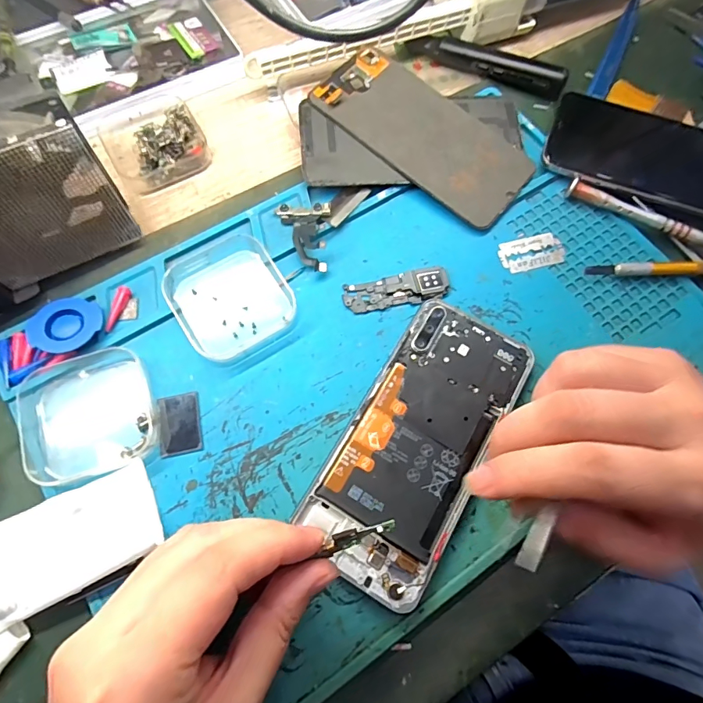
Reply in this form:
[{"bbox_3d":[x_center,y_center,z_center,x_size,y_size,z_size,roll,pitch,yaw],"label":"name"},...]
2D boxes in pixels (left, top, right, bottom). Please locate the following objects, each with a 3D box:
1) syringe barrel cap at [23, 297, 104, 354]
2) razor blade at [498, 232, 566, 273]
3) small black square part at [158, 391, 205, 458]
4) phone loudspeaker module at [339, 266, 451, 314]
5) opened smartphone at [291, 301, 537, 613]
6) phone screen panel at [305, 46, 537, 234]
[{"bbox_3d":[-0.159,-0.014,0.243,0.035,0.011,0.033,1,71,-2],"label":"syringe barrel cap"},{"bbox_3d":[0.115,-0.064,0.276,0.042,0.004,0.023,-15,72,-7],"label":"razor blade"},{"bbox_3d":[-0.092,0.039,0.233,0.022,0.004,0.032,-10,71,-6],"label":"small black square part"},{"bbox_3d":[0.028,-0.038,0.265,0.063,0.005,0.021,-12,72,-6],"label":"phone loudspeaker module"},{"bbox_3d":[0.037,0.045,0.231,0.069,0.006,0.153,29,73,8],"label":"opened smartphone"},{"bbox_3d":[0.049,-0.148,0.293,0.148,0.004,0.070,40,76,7],"label":"phone screen panel"}]

